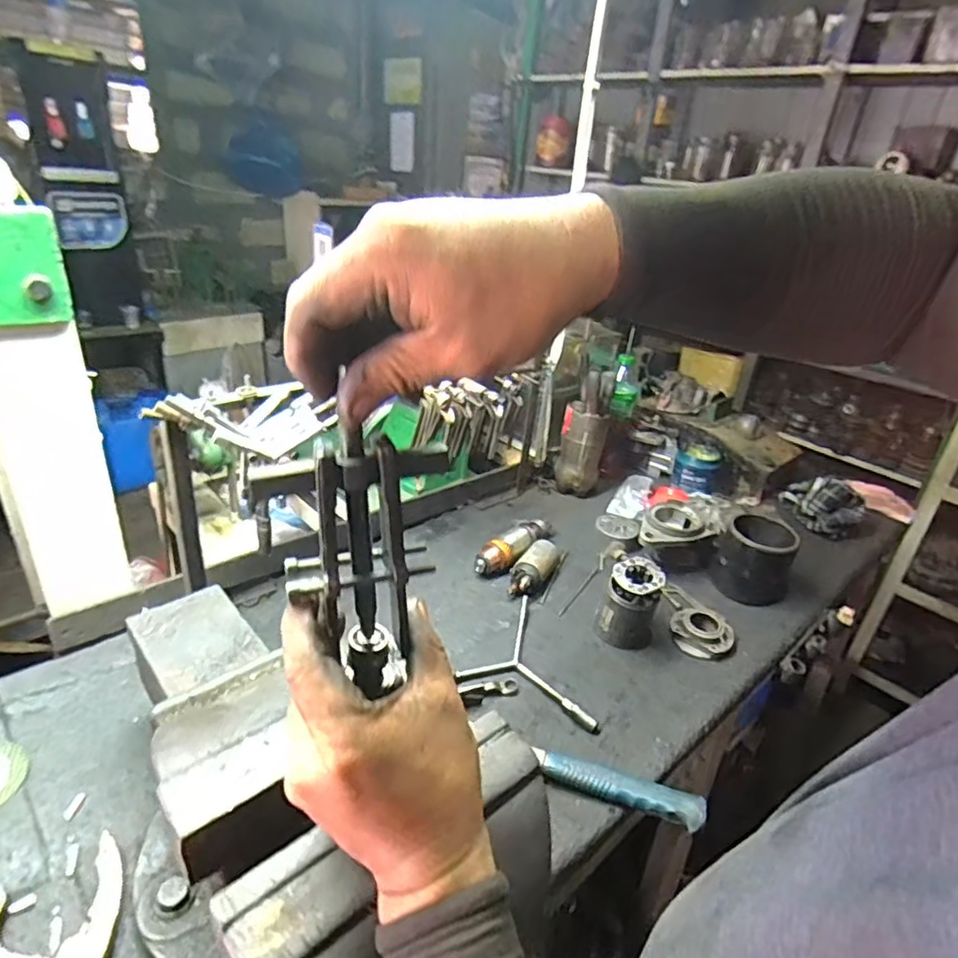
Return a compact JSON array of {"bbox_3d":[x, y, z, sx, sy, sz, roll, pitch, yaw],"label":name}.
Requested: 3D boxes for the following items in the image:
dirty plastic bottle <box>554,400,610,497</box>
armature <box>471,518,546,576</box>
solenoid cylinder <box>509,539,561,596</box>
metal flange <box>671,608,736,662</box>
[{"bbox_3d":[0.210,-0.059,1.245,0.089,0.172,0.068,12,28,11],"label":"dirty plastic bottle"},{"bbox_3d":[0.063,0.113,1.043,0.047,0.043,0.178,25,33,33],"label":"armature"},{"bbox_3d":[0.091,0.144,0.990,0.054,0.045,0.117,16,29,20],"label":"solenoid cylinder"},{"bbox_3d":[0.341,0.229,0.926,0.094,0.032,0.106,13,28,13],"label":"metal flange"}]

